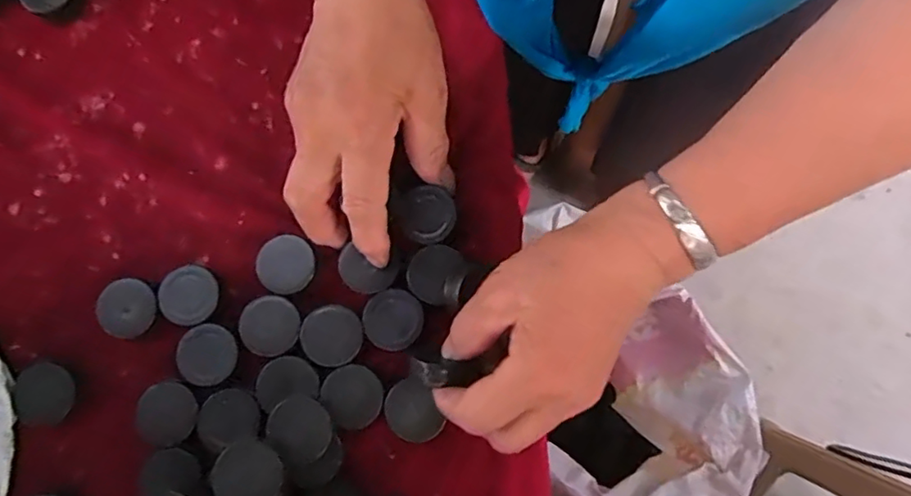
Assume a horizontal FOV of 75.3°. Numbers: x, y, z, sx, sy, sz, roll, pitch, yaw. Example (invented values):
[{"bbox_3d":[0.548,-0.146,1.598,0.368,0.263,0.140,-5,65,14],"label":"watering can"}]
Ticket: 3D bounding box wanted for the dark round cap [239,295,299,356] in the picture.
[{"bbox_3d":[-0.100,0.042,0.317,0.032,0.004,0.031,0,79,1],"label":"dark round cap"}]

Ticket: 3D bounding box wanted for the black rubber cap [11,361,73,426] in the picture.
[{"bbox_3d":[-0.218,0.078,0.312,0.031,0.008,0.033,0,79,1],"label":"black rubber cap"}]

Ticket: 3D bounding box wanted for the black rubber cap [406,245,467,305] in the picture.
[{"bbox_3d":[-0.010,0.013,0.320,0.031,0.009,0.032,0,79,1],"label":"black rubber cap"}]

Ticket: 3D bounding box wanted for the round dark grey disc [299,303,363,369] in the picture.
[{"bbox_3d":[-0.066,0.046,0.315,0.032,0.004,0.032,0,79,1],"label":"round dark grey disc"}]

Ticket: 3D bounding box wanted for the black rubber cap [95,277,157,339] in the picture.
[{"bbox_3d":[-0.179,0.033,0.323,0.031,0.013,0.030,0,79,1],"label":"black rubber cap"}]

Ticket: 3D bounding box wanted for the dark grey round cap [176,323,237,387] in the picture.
[{"bbox_3d":[-0.133,0.056,0.313,0.032,0.004,0.030,0,79,1],"label":"dark grey round cap"}]

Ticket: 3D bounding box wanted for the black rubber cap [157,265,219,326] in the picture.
[{"bbox_3d":[-0.145,0.026,0.322,0.030,0.006,0.032,0,79,1],"label":"black rubber cap"}]

